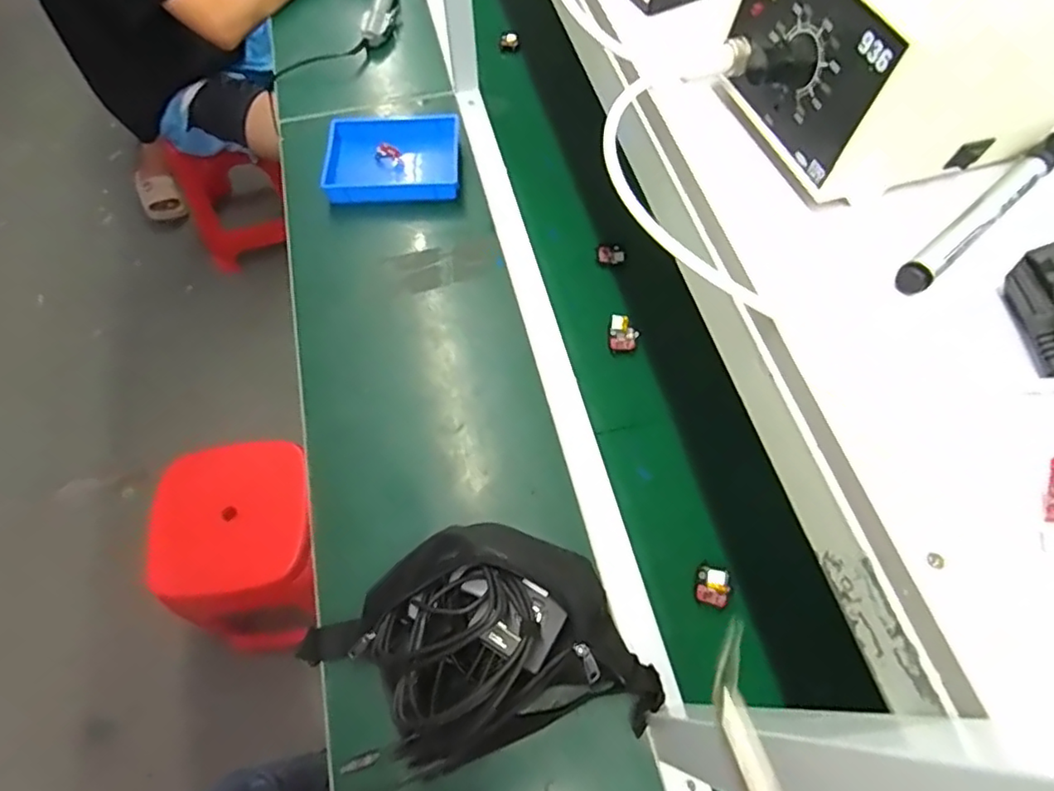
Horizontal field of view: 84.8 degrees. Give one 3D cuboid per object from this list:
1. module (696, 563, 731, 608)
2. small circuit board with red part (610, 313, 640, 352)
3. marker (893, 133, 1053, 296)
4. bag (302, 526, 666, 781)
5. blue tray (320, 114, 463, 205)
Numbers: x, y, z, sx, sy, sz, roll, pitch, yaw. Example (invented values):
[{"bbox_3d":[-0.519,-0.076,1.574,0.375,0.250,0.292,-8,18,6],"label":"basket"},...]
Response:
[{"bbox_3d":[0.199,0.202,0.613,0.035,0.005,0.041,12,64,6],"label":"module"},{"bbox_3d":[0.127,-0.081,0.755,0.037,0.013,0.050,6,63,3],"label":"small circuit board with red part"},{"bbox_3d":[0.233,-0.094,0.290,0.142,0.012,0.014,-37,69,-17],"label":"marker"},{"bbox_3d":[-0.062,0.225,0.536,0.310,0.136,0.202,-7,63,-4],"label":"bag"},{"bbox_3d":[-0.203,-0.365,0.881,0.195,0.034,0.172,-2,63,-1],"label":"blue tray"}]

